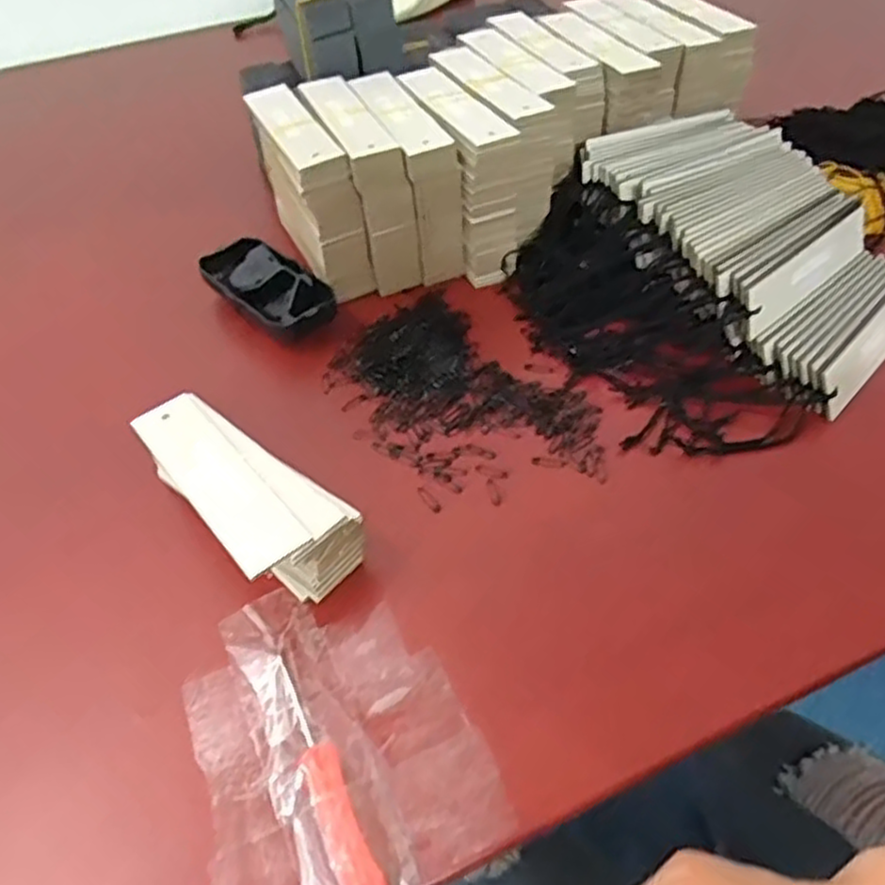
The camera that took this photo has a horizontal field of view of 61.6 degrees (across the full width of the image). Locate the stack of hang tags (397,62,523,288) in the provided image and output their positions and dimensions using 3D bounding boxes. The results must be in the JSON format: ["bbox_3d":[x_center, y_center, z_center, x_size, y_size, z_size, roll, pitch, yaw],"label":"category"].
[{"bbox_3d":[0.012,-0.193,0.531,0.040,0.102,0.128,-18,50,-15],"label":"stack of hang tags"}]

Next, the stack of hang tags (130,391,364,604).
[{"bbox_3d":[-0.103,0.031,0.374,0.132,0.048,0.057,32,55,27],"label":"stack of hang tags"}]

